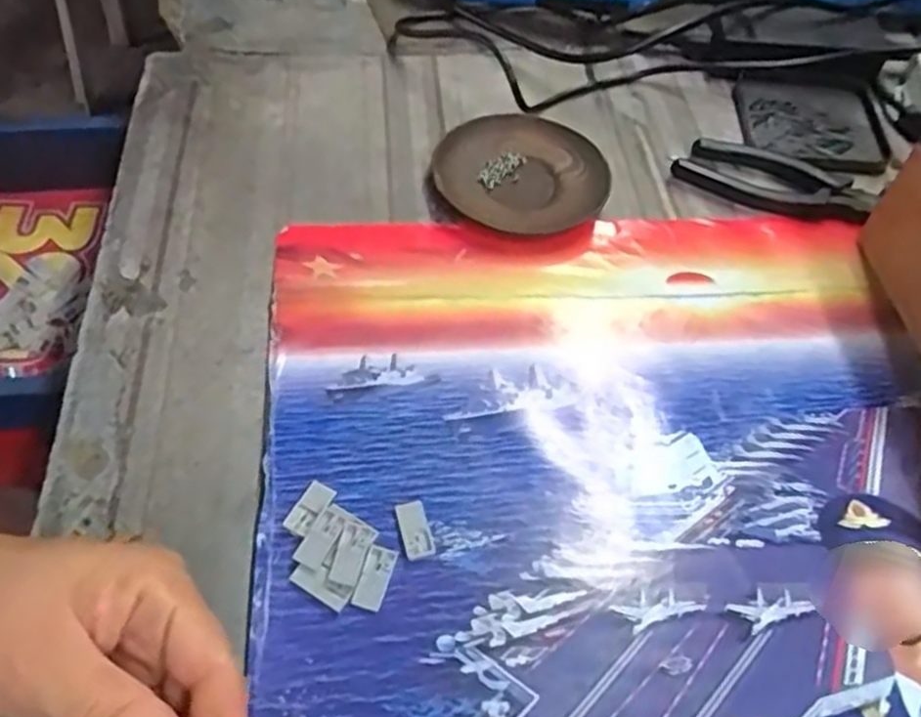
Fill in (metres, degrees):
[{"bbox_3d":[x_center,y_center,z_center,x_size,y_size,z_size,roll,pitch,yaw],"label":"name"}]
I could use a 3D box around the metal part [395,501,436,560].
[{"bbox_3d":[-0.022,0.083,0.364,0.014,0.004,0.029,-10,55,-12],"label":"metal part"}]

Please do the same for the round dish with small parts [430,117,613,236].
[{"bbox_3d":[0.041,-0.125,0.510,0.115,0.012,0.109,2,54,-3],"label":"round dish with small parts"}]

